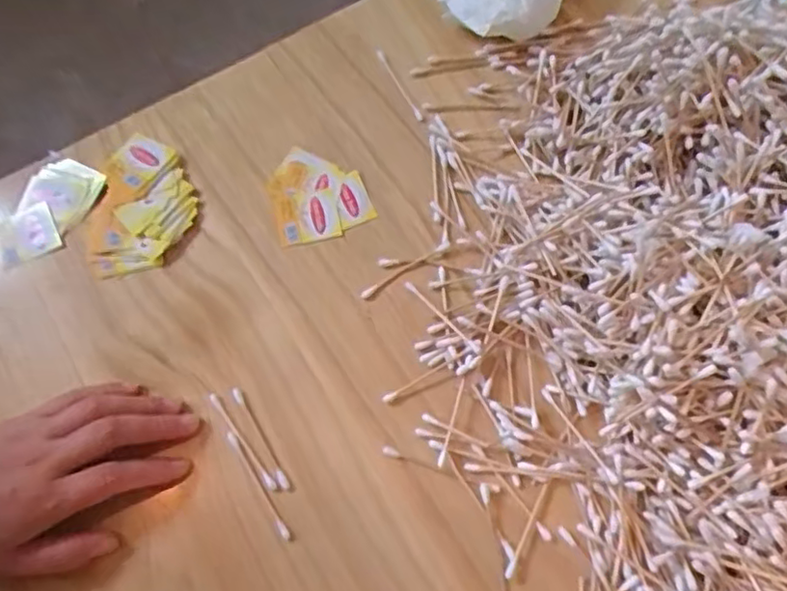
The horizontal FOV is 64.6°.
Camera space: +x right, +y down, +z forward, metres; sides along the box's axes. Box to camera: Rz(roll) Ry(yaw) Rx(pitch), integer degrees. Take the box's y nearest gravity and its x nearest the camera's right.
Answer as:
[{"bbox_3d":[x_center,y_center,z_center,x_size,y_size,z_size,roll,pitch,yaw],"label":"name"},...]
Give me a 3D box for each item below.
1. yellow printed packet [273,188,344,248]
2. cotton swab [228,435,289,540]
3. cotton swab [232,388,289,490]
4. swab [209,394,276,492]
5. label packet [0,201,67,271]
[{"bbox_3d":[-0.060,-0.054,0.438,0.042,0.007,0.040,-12,67,-9],"label":"yellow printed packet"},{"bbox_3d":[-0.082,0.113,0.373,0.005,0.004,0.072,-32,71,-11],"label":"cotton swab"},{"bbox_3d":[-0.082,0.087,0.383,0.005,0.009,0.070,-30,71,-10],"label":"cotton swab"},{"bbox_3d":[-0.093,0.089,0.381,0.005,0.006,0.071,-35,72,-12],"label":"swab"},{"bbox_3d":[-0.255,-0.041,0.433,0.044,0.004,0.036,-25,89,0],"label":"label packet"}]

